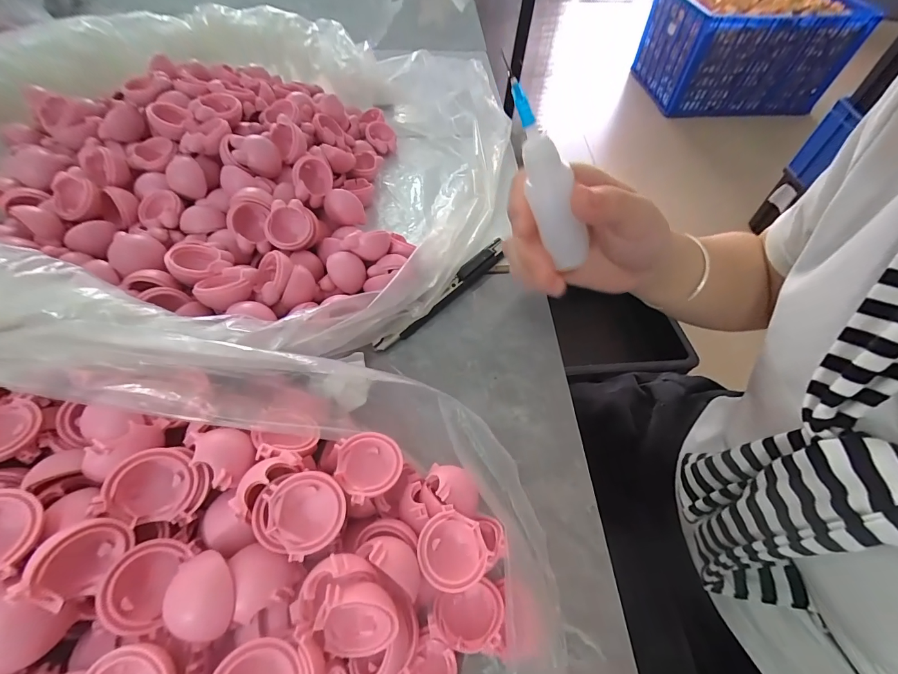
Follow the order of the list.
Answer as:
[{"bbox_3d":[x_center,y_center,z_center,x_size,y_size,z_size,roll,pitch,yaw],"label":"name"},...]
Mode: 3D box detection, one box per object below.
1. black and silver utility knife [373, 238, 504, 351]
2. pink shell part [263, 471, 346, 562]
[{"bbox_3d":[-0.002,-0.032,0.277,0.014,0.015,0.131,39,62,23],"label":"black and silver utility knife"},{"bbox_3d":[-0.058,0.071,0.157,0.030,0.011,0.030,3,77,-15],"label":"pink shell part"}]

